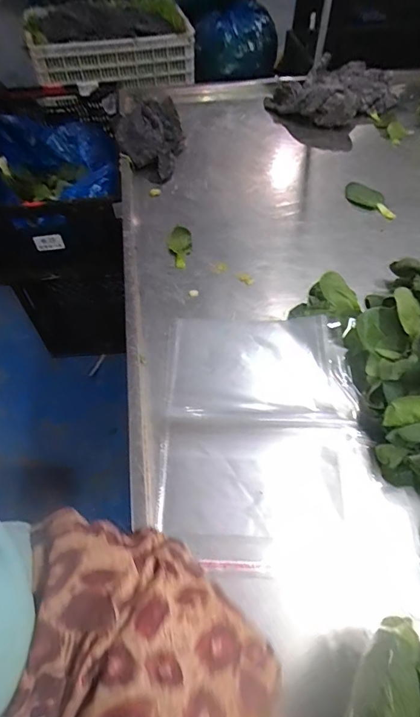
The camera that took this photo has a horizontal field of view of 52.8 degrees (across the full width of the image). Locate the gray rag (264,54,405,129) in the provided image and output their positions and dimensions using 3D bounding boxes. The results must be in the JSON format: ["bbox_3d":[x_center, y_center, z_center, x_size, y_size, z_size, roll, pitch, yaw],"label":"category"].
[{"bbox_3d":[0.338,-0.701,1.105,0.318,0.075,0.276,-32,60,-20],"label":"gray rag"}]

